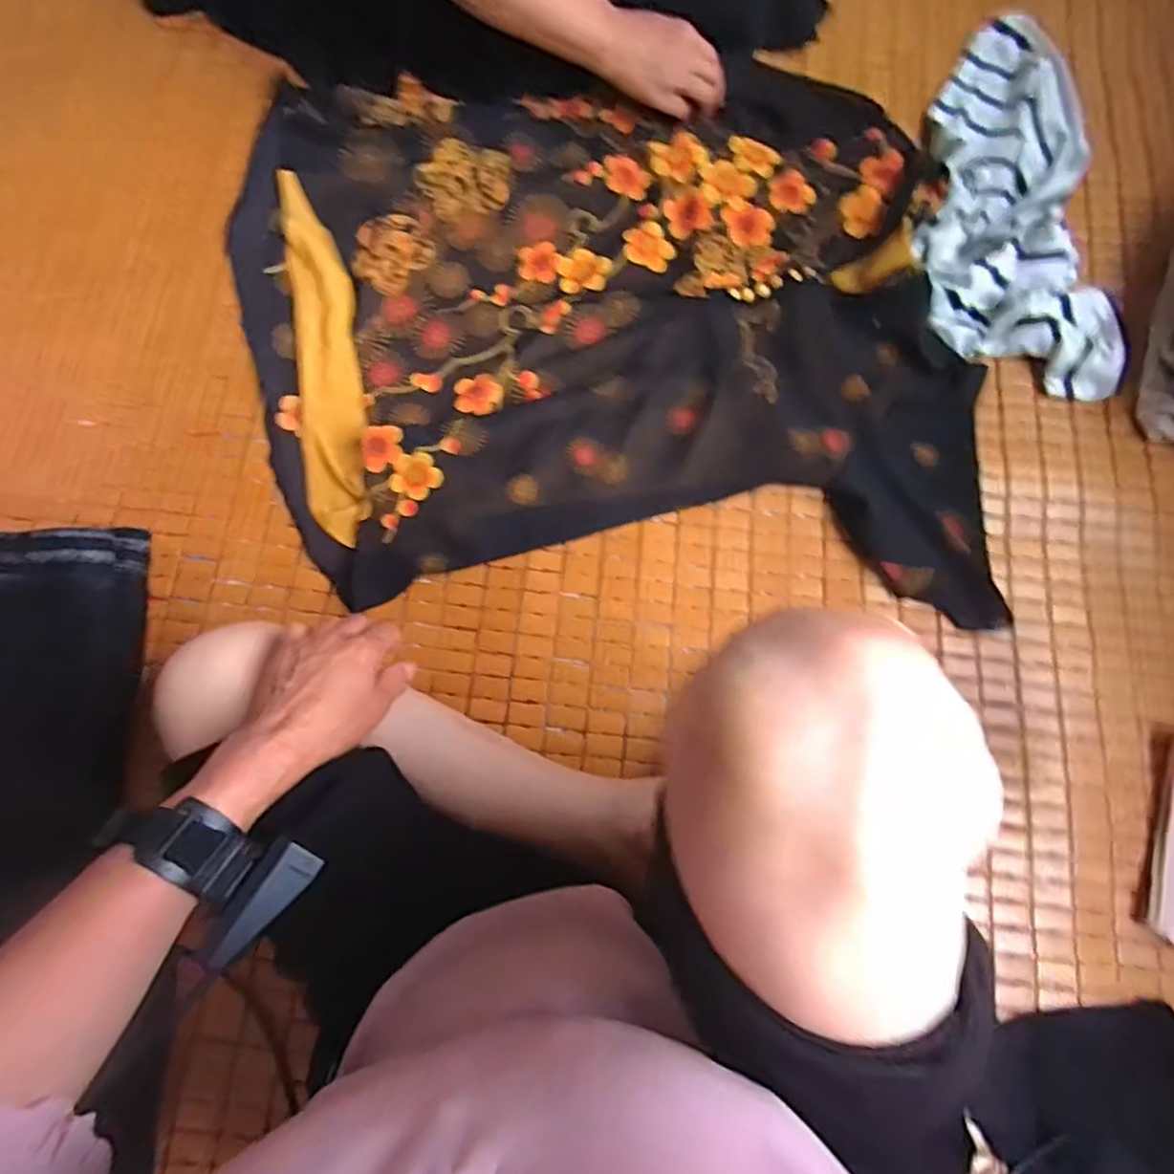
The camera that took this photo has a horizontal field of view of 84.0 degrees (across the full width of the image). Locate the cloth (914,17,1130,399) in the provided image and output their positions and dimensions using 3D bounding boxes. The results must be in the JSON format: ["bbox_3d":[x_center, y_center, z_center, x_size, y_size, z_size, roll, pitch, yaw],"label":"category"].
[{"bbox_3d":[0.442,-0.423,0.685,0.185,0.045,0.463,5,78,0],"label":"cloth"}]

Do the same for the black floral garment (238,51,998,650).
[{"bbox_3d":[0.023,-0.259,0.647,0.684,0.029,0.607,-7,78,-3],"label":"black floral garment"}]

